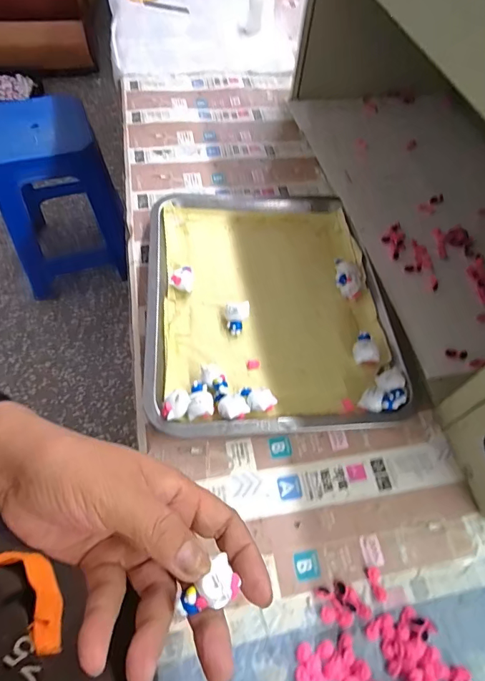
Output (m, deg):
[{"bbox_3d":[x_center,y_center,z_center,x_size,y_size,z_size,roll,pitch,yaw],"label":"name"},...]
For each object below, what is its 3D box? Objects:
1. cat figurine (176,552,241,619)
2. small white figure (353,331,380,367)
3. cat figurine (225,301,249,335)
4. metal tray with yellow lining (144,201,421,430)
[{"bbox_3d":[-0.020,0.135,0.219,0.032,0.013,0.021,-27,63,-20],"label":"cat figurine"},{"bbox_3d":[0.125,0.009,0.417,0.021,0.013,0.035,-12,59,-12],"label":"small white figure"},{"bbox_3d":[-0.006,-0.023,0.423,0.023,0.021,0.029,5,57,-2],"label":"cat figurine"},{"bbox_3d":[0.025,-0.049,0.440,0.249,0.026,0.305,-3,58,-6],"label":"metal tray with yellow lining"}]

